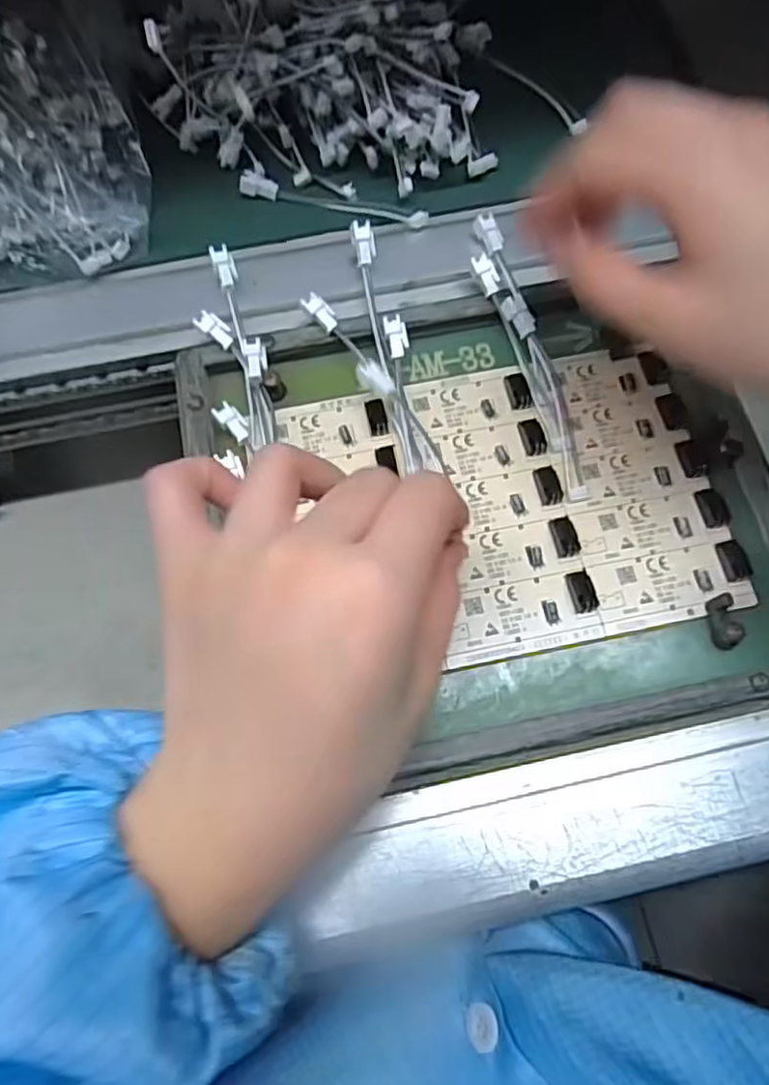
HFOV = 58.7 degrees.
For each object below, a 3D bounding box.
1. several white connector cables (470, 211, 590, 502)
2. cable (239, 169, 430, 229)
[{"bbox_3d":[0.064,-0.087,0.311,0.018,0.020,0.143,-16,70,-6],"label":"several white connector cables"},{"bbox_3d":[-0.025,-0.173,0.347,0.098,0.013,0.013,16,70,6],"label":"cable"}]

